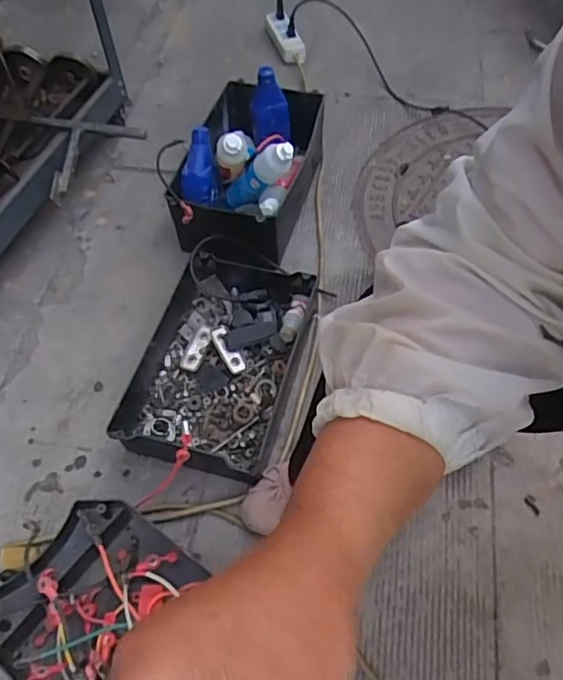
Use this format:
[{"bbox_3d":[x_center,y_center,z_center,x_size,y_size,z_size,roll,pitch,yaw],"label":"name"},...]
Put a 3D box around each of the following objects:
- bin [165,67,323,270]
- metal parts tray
[{"bbox_3d":[-0.059,-0.287,0.996,0.192,0.192,0.336,14,60,9],"label":"bin"},{"bbox_3d":[-0.097,0.033,0.885,0.230,0.089,0.348,13,59,10],"label":"metal parts tray"}]

